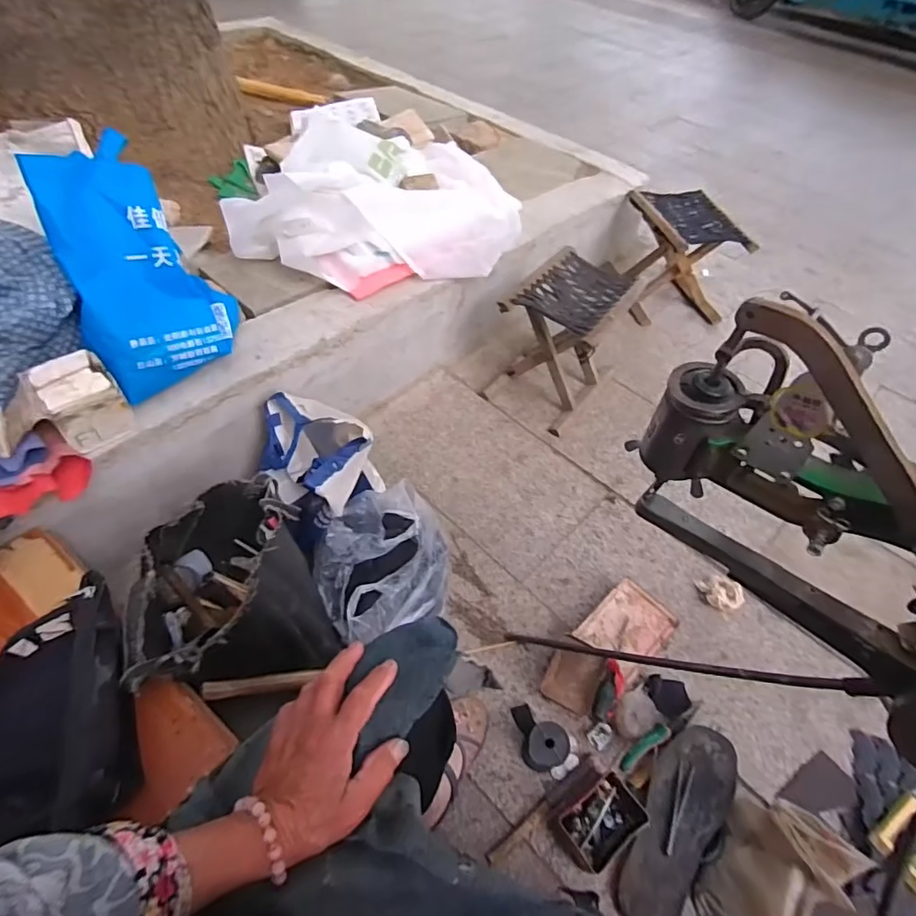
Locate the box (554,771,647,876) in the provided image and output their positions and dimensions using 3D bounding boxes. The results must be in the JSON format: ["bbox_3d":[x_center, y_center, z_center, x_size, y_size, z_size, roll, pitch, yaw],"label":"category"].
[{"bbox_3d":[0.212,0.544,0.784,0.120,0.042,0.088,-24,57,-21],"label":"box"}]

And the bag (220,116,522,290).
[{"bbox_3d":[-0.185,-0.586,1.204,0.644,0.219,0.389,-8,53,-10],"label":"bag"}]

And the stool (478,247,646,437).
[{"bbox_3d":[0.248,-0.280,1.276,0.234,0.286,0.289,32,56,20],"label":"stool"}]

